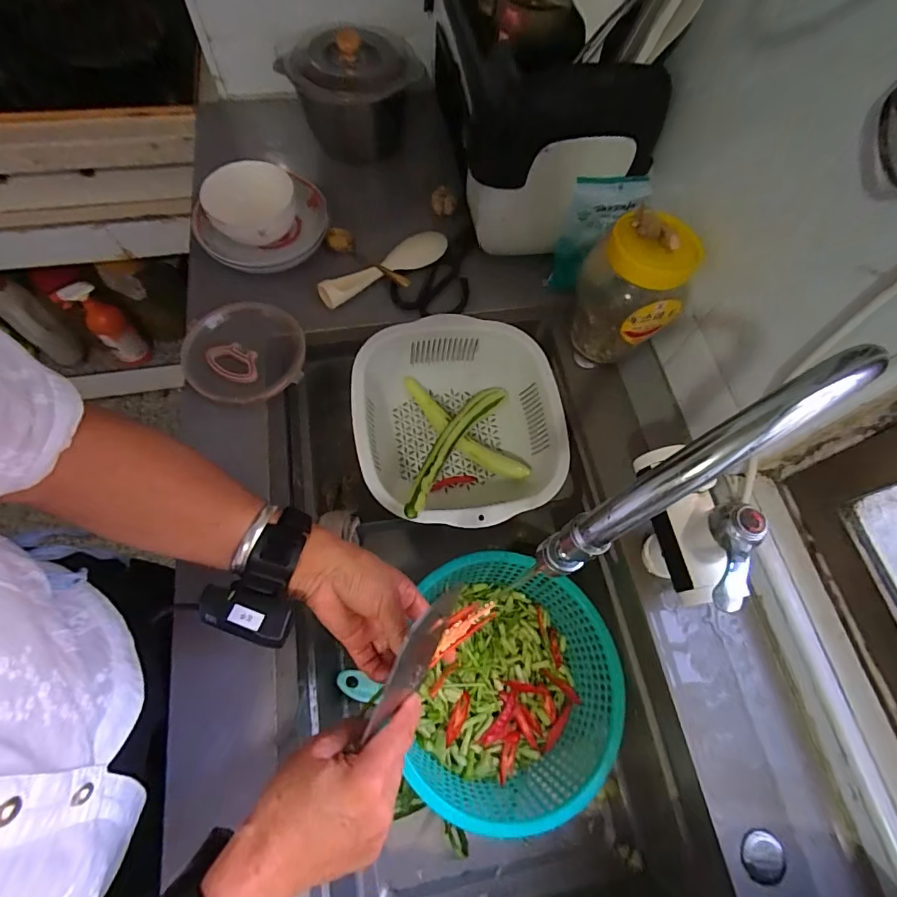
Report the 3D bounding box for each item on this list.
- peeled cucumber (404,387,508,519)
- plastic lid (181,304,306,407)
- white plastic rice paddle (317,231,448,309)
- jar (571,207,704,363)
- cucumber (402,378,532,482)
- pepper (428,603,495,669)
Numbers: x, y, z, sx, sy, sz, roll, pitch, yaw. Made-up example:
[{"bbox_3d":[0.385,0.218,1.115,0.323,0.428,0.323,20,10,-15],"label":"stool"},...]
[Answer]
[{"bbox_3d":[0.006,-0.007,0.584,0.039,0.030,0.258,28,48,9],"label":"peeled cucumber"},{"bbox_3d":[-0.251,-0.121,0.571,0.140,0.021,0.138,1,67,-3],"label":"plastic lid"},{"bbox_3d":[-0.086,-0.243,0.627,0.189,0.025,0.042,-32,72,-16],"label":"white plastic rice paddle"},{"bbox_3d":[0.209,-0.181,0.538,0.096,0.154,0.095,1,67,-3],"label":"jar"},{"bbox_3d":[0.017,-0.020,0.651,0.210,0.032,0.034,39,70,13],"label":"cucumber"},{"bbox_3d":[0.010,0.169,0.438,0.080,0.009,0.025,-35,73,-27],"label":"pepper"}]

